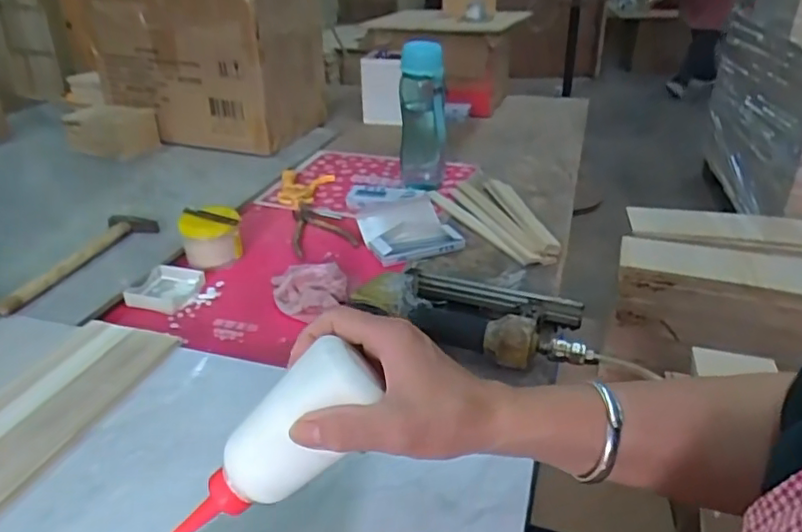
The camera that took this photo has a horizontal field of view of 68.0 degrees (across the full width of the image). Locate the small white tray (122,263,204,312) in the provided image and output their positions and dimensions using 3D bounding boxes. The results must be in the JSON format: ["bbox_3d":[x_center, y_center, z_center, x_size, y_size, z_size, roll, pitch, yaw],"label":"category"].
[{"bbox_3d":[-0.301,0.028,0.756,0.079,0.021,0.078,5,29,7],"label":"small white tray"}]

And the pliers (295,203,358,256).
[{"bbox_3d":[-0.120,-0.062,0.911,0.092,0.010,0.160,-5,29,-11],"label":"pliers"}]

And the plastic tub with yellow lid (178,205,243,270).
[{"bbox_3d":[-0.261,-0.040,0.823,0.079,0.065,0.070,-8,30,-15],"label":"plastic tub with yellow lid"}]

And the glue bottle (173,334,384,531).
[{"bbox_3d":[-0.077,0.110,0.349,0.038,0.152,0.044,37,7,-36],"label":"glue bottle"}]

